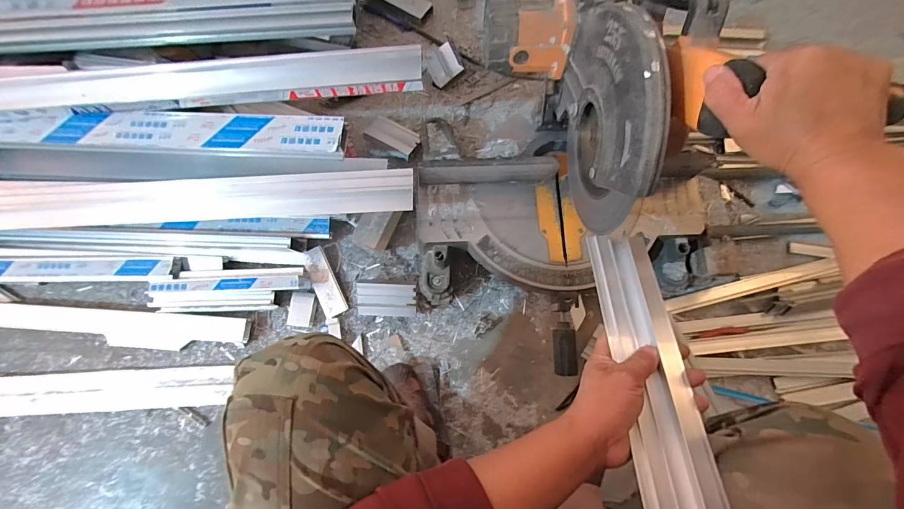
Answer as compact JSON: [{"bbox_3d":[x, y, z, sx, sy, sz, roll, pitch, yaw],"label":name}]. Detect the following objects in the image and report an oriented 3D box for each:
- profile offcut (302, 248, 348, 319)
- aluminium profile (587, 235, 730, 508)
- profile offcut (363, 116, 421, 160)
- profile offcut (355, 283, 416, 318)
[{"bbox_3d":[-0.249,0.055,0.756,0.044,0.018,0.138,-25,77,-7],"label":"profile offcut"},{"bbox_3d":[0.197,0.156,0.354,0.066,0.015,0.413,2,56,0],"label":"aluminium profile"},{"bbox_3d":[-0.123,-0.247,0.816,0.114,0.040,0.068,27,77,6],"label":"profile offcut"},{"bbox_3d":[-0.121,0.080,0.720,0.109,0.032,0.068,4,116,3],"label":"profile offcut"}]

